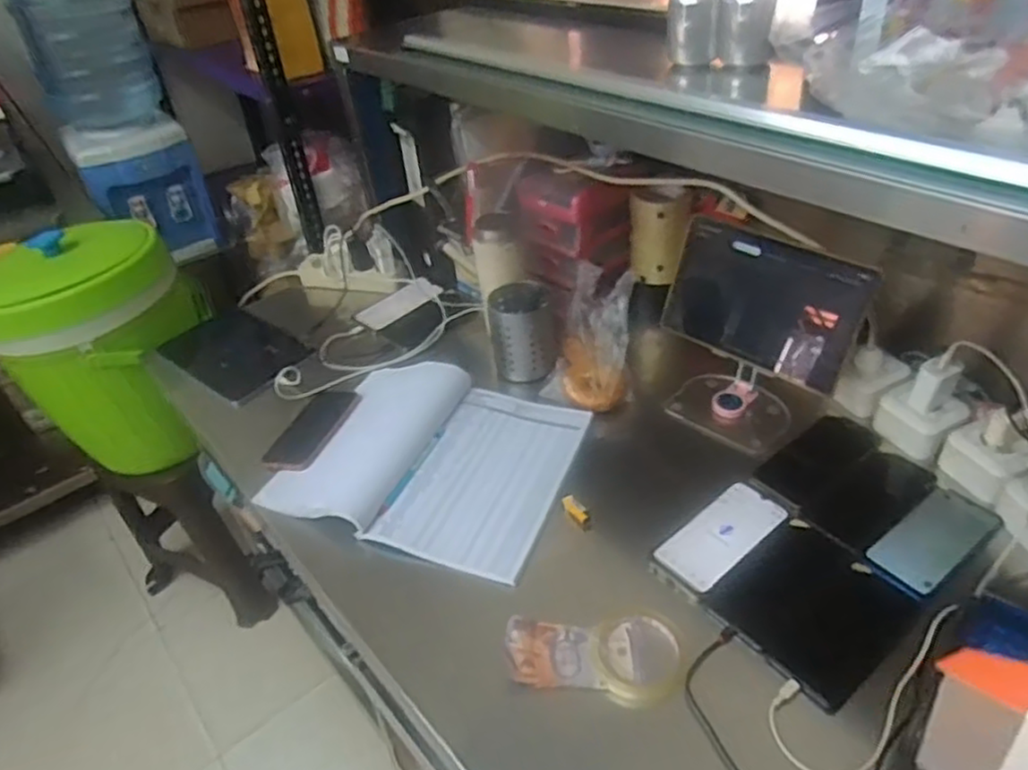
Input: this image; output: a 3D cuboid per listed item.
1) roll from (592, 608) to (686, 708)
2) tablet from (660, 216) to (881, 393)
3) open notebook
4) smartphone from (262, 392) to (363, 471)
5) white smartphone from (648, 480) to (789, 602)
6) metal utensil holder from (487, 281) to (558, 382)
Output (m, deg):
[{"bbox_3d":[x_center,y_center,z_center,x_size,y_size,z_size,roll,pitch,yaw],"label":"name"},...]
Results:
[{"bbox_3d":[0.126,0.269,0.694,0.092,0.011,0.097,-4,39,3],"label":"roll"},{"bbox_3d":[0.328,-0.111,0.914,0.240,0.167,0.018,25,27,18],"label":"tablet"},{"bbox_3d":[-0.109,0.096,0.922,0.353,0.036,0.303,12,42,22],"label":"open notebook"},{"bbox_3d":[-0.288,0.061,0.993,0.074,0.013,0.172,7,41,17],"label":"smartphone"},{"bbox_3d":[0.234,0.172,0.791,0.170,0.011,0.075,-30,44,-26],"label":"white smartphone"},{"bbox_3d":[0.016,-0.074,1.038,0.096,0.120,0.095,-12,39,-7],"label":"metal utensil holder"}]

